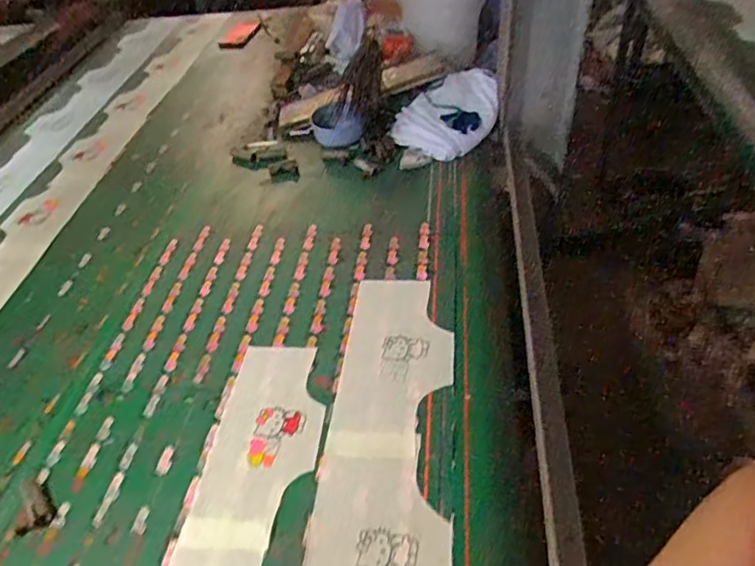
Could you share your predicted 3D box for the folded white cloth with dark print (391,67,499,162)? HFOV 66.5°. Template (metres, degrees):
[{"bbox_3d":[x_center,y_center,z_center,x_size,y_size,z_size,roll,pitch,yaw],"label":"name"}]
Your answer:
[{"bbox_3d":[0.137,-0.340,1.160,0.200,0.155,0.135,6,46,12],"label":"folded white cloth with dark print"}]

